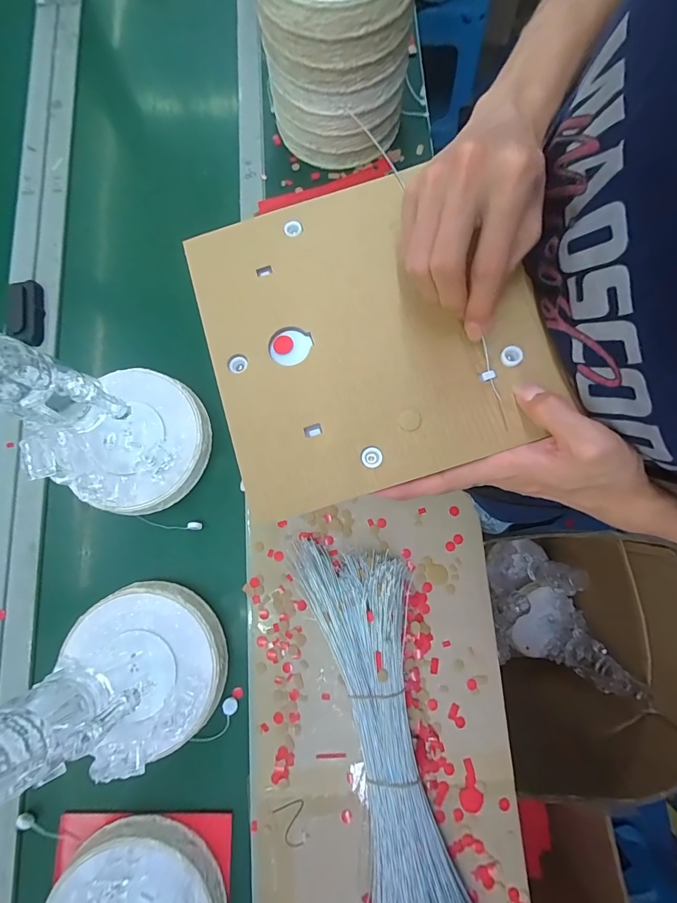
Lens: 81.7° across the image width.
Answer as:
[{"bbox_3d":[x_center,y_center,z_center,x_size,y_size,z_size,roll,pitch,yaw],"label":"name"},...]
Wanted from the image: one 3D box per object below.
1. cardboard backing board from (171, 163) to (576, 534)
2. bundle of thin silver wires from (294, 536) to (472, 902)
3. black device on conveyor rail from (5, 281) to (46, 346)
[{"bbox_3d":[0.014,-0.086,0.262,0.201,0.011,0.215,-19,76,0],"label":"cardboard backing board"},{"bbox_3d":[0.069,0.384,0.483,0.179,0.046,0.550,-8,79,-1],"label":"bundle of thin silver wires"},{"bbox_3d":[-0.496,-0.221,0.625,0.045,0.033,0.110,-9,80,-1],"label":"black device on conveyor rail"}]

